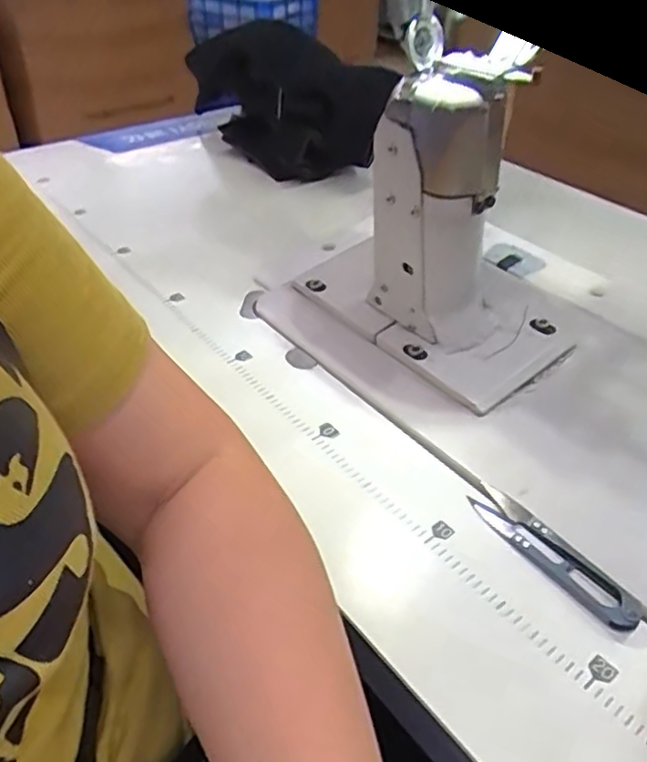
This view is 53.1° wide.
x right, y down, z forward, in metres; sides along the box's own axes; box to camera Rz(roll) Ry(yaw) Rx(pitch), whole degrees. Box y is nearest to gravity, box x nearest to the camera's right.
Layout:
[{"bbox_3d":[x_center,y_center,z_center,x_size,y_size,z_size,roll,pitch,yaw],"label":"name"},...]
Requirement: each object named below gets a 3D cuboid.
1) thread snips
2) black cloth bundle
[{"bbox_3d":[0.118,0.088,0.339,0.023,0.011,0.101,-23,45,-28],"label":"thread snips"},{"bbox_3d":[-0.065,-0.342,0.747,0.127,0.136,0.347,-15,42,-20],"label":"black cloth bundle"}]

